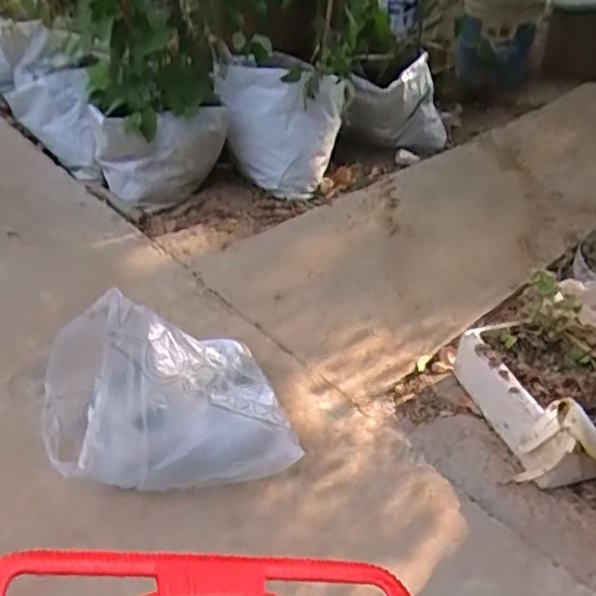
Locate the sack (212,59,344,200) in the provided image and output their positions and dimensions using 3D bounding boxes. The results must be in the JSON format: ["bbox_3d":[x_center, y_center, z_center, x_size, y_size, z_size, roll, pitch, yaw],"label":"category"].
[{"bbox_3d":[-0.061,-0.462,1.675,0.308,0.286,0.198,21,42,17],"label":"sack"}]

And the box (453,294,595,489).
[{"bbox_3d":[0.453,0.156,1.101,0.242,0.128,0.326,-8,42,-16],"label":"box"}]

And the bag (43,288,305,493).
[{"bbox_3d":[-0.211,0.117,0.960,0.388,0.254,0.293,-2,41,-10],"label":"bag"}]

